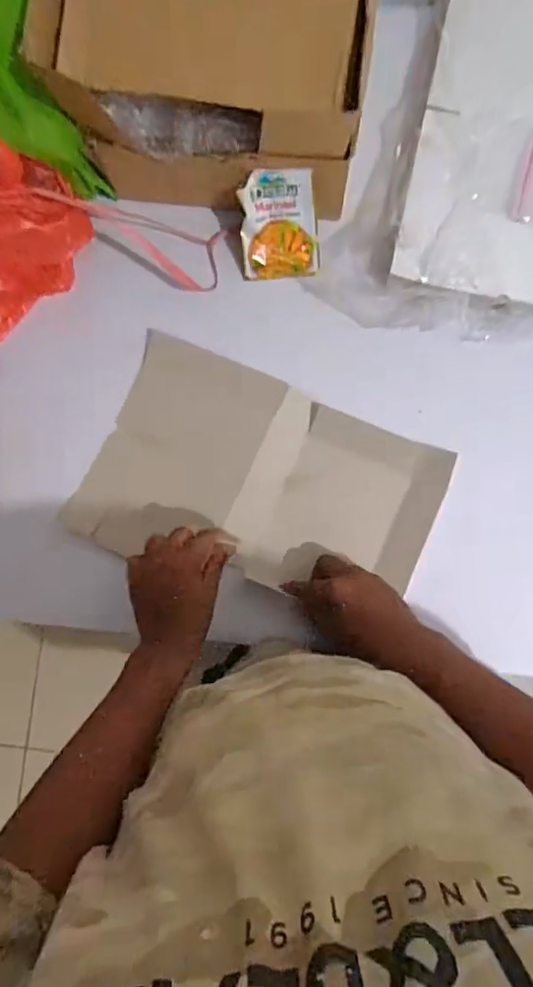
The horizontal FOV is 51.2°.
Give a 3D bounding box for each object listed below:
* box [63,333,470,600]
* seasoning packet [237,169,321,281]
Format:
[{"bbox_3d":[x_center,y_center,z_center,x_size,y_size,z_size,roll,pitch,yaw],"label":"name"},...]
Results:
[{"bbox_3d":[-0.004,-0.006,0.582,0.345,0.043,0.218,22,89,9],"label":"box"},{"bbox_3d":[0.014,-0.277,0.580,0.080,0.109,0.009,-1,47,4],"label":"seasoning packet"}]

